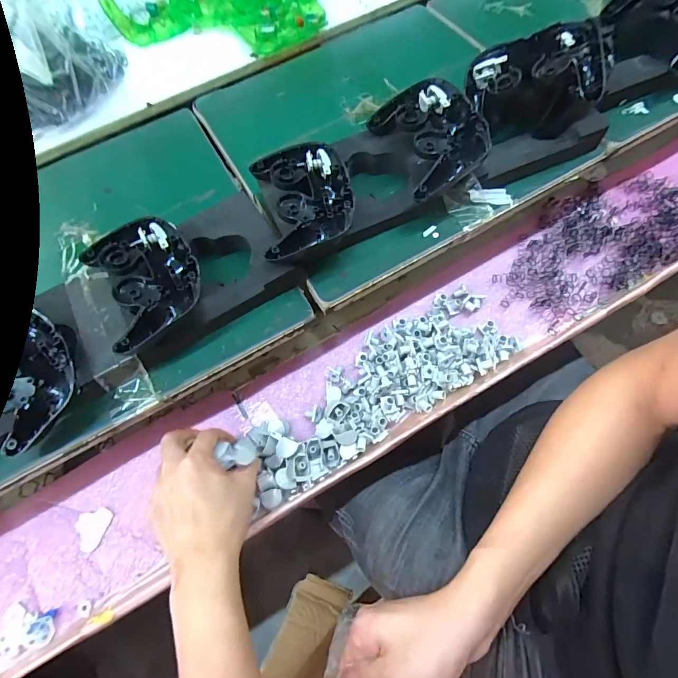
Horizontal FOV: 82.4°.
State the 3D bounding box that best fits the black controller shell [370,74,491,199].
[{"bbox_3d":[0.101,-0.229,0.427,0.095,0.036,0.133,-23,68,-7],"label":"black controller shell"}]

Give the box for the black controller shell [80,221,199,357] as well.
[{"bbox_3d":[-0.192,-0.061,0.388,0.102,0.037,0.134,-30,69,-9],"label":"black controller shell"}]

